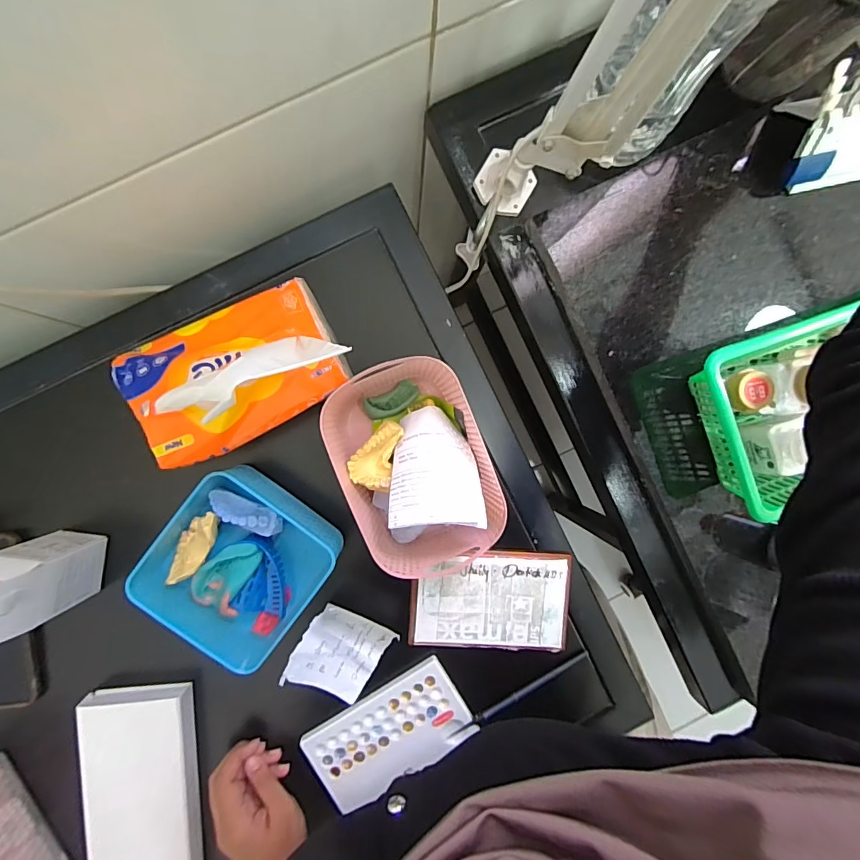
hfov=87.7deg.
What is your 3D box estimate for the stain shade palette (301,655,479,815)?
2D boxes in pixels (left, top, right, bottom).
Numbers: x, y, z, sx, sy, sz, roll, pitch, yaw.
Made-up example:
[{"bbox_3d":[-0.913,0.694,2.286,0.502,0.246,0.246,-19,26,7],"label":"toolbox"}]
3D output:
[{"bbox_3d":[-0.041,0.295,0.441,0.153,0.008,0.077,-34,92,-1],"label":"stain shade palette"}]

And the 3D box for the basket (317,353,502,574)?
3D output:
[{"bbox_3d":[-0.011,0.026,0.394,0.130,0.082,0.181,-17,92,-3],"label":"basket"}]

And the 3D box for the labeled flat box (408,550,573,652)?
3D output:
[{"bbox_3d":[0.060,0.169,0.443,0.156,0.008,0.096,1,91,-4],"label":"labeled flat box"}]

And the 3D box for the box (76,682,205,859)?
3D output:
[{"bbox_3d":[-0.266,0.353,0.418,0.094,0.031,0.216,-5,92,-3],"label":"box"}]

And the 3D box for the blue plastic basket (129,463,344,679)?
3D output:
[{"bbox_3d":[-0.169,0.120,0.403,0.136,0.057,0.141,36,89,-4],"label":"blue plastic basket"}]

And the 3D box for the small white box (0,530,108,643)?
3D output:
[{"bbox_3d":[-0.331,0.125,0.372,0.053,0.126,0.053,9,91,-4],"label":"small white box"}]

